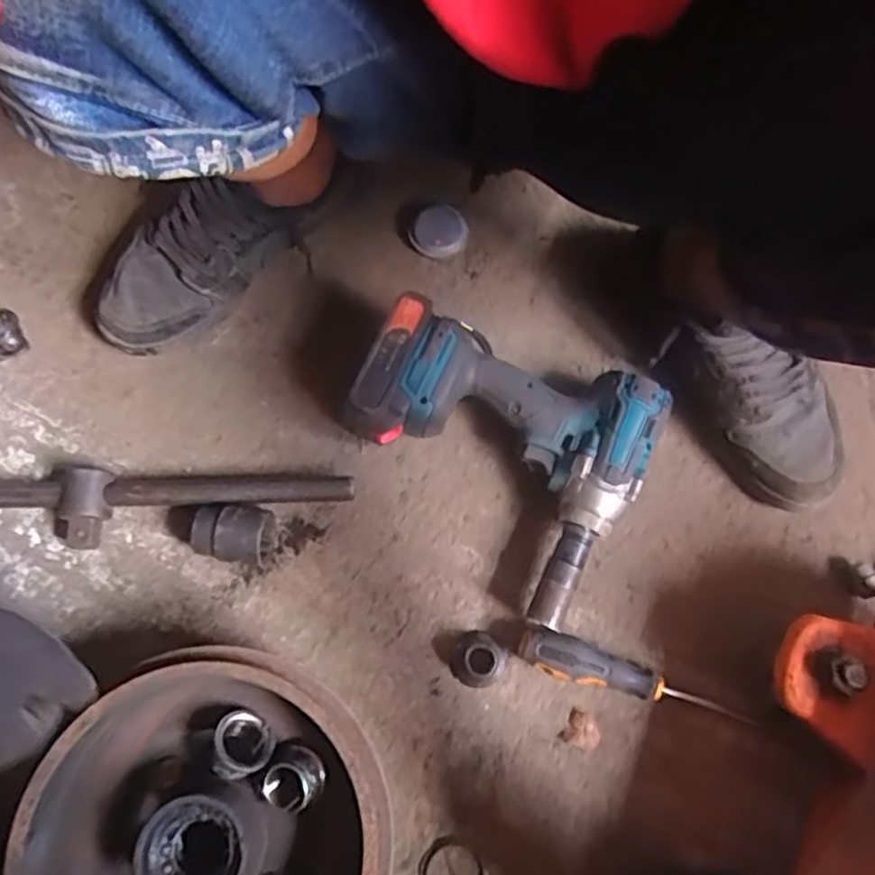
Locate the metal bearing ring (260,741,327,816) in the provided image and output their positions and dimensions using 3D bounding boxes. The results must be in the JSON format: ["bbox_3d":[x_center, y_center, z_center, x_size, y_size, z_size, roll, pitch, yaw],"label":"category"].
[{"bbox_3d":[-0.095,0.225,0.458,0.035,0.021,0.039,33,76,8],"label":"metal bearing ring"}]

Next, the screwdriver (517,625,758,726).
[{"bbox_3d":[0.145,0.180,0.522,0.171,0.035,0.030,17,76,2],"label":"screwdriver"}]

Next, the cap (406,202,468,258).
[{"bbox_3d":[0.002,-0.188,0.630,0.049,0.017,0.048,0,76,-2],"label":"cap"}]

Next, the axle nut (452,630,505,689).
[{"bbox_3d":[0.032,0.171,0.532,0.040,0.022,0.039,0,76,-2],"label":"axle nut"}]

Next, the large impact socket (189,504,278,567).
[{"bbox_3d":[-0.158,0.076,0.543,0.057,0.042,0.043,6,75,0],"label":"large impact socket"}]

